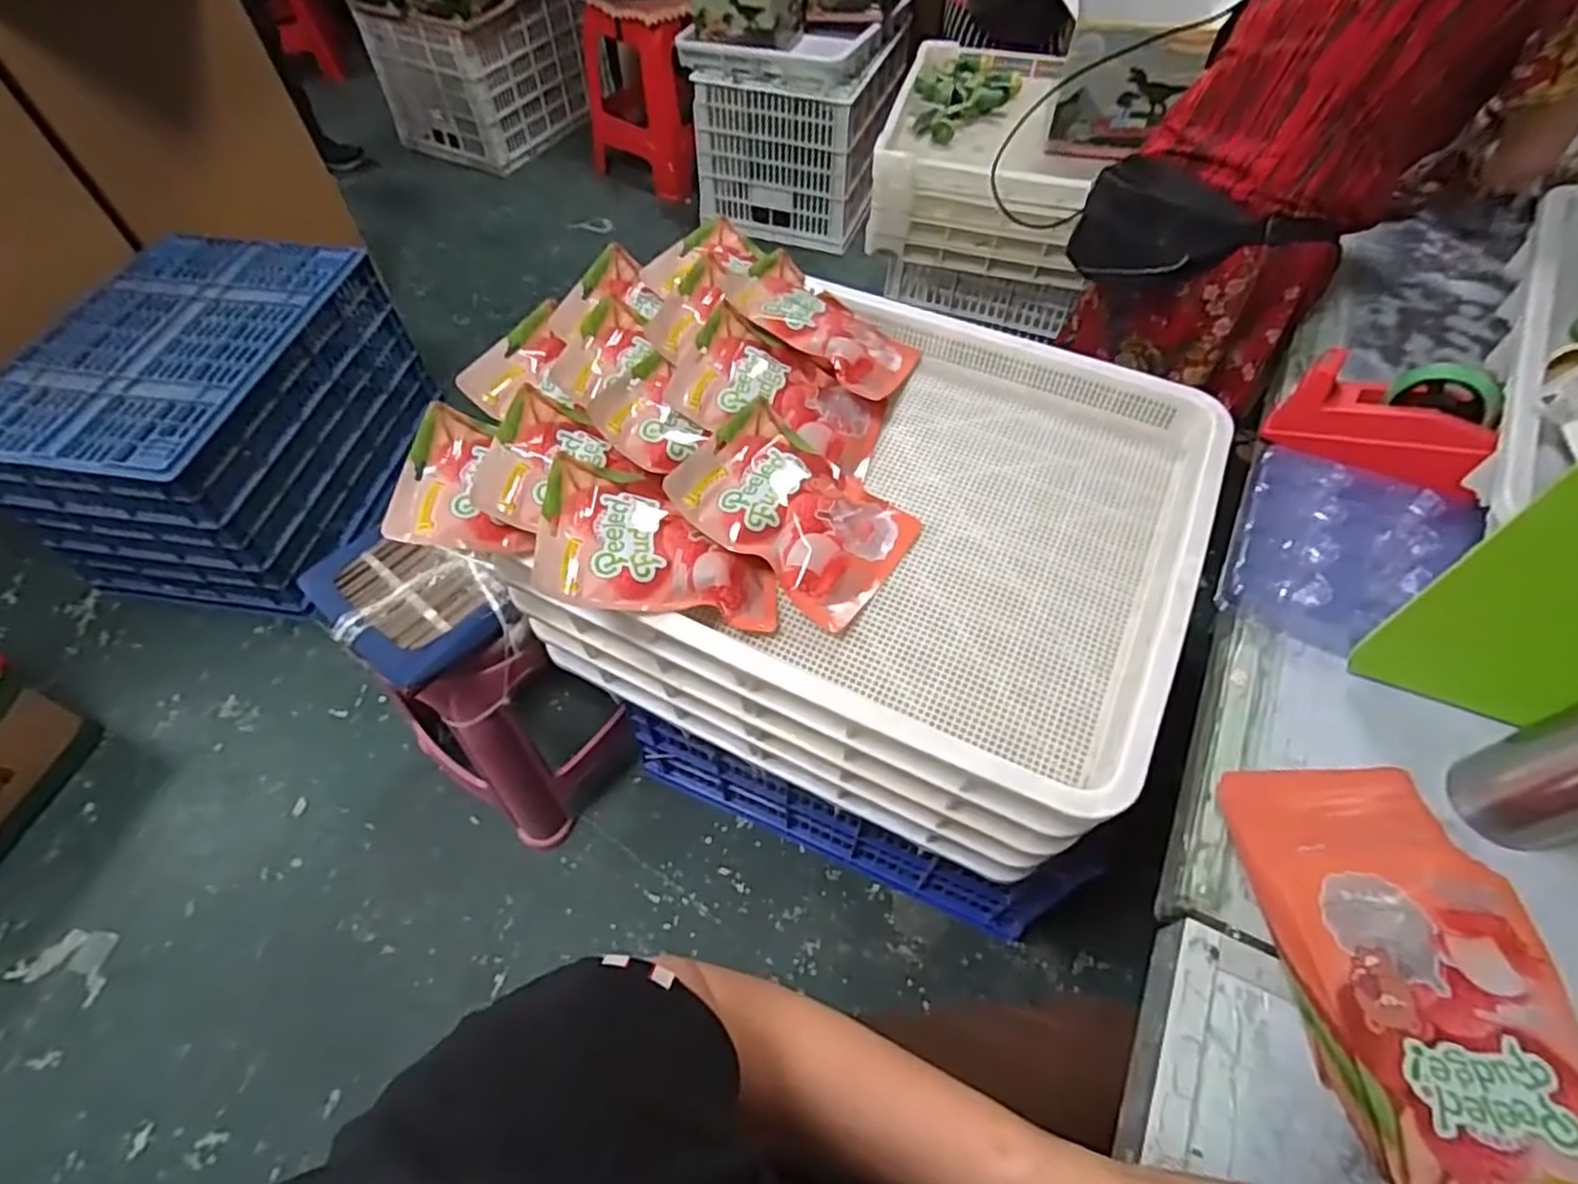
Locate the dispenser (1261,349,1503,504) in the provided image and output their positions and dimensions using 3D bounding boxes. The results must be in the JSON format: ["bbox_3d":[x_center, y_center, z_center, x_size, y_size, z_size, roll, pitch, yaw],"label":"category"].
[{"bbox_3d":[0.635,-0.188,0.774,0.188,0.120,0.068,29,23,29],"label":"dispenser"}]

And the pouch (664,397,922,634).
[{"bbox_3d":[0.007,-0.077,0.686,0.209,0.025,0.150,38,62,5],"label":"pouch"}]

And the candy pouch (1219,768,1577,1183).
[{"bbox_3d":[0.455,0.273,0.516,0.176,0.043,0.310,-2,56,-1],"label":"candy pouch"}]

